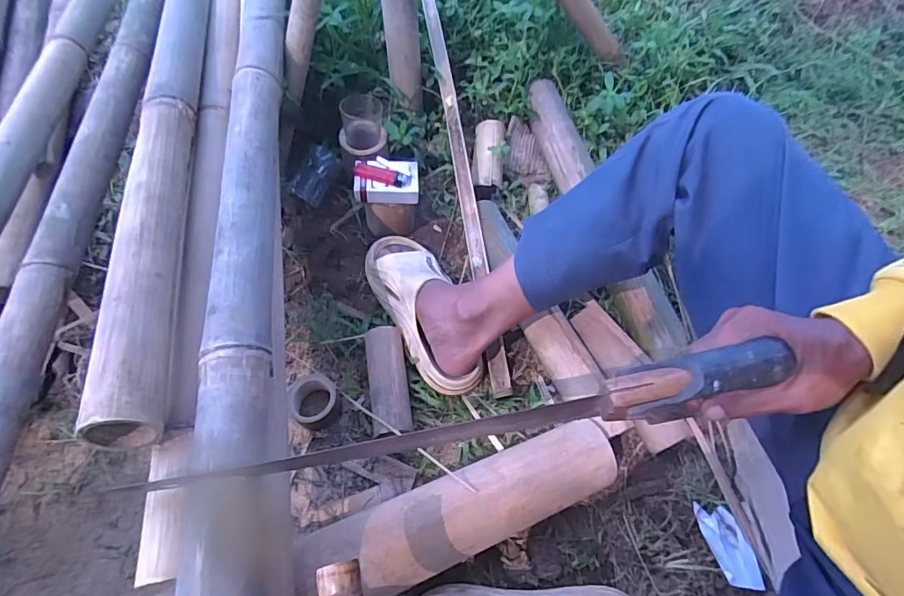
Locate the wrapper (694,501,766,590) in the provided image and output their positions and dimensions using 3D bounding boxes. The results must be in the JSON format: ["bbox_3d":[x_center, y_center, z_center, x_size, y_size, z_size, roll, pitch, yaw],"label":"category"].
[{"bbox_3d":[0.349,0.308,0.590,0.048,0.020,0.096,-7,60,-5],"label":"wrapper"}]

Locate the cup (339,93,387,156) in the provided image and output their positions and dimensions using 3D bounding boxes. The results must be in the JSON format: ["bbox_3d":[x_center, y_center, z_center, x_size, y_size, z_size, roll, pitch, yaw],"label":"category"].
[{"bbox_3d":[-0.148,-0.287,0.772,0.075,0.061,0.083,-5,59,-3],"label":"cup"}]

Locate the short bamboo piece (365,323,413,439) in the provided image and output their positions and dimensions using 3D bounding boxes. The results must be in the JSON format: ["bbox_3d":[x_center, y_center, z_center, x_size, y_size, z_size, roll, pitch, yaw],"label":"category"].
[{"bbox_3d":[-0.087,0.113,0.652,0.052,0.044,0.154,-9,60,-6],"label":"short bamboo piece"}]

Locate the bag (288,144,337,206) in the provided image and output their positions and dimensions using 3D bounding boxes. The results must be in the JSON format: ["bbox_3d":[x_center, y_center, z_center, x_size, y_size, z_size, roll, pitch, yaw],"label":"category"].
[{"bbox_3d":[-0.235,-0.212,0.818,0.095,0.062,0.024,-54,41,-3],"label":"bag"}]

